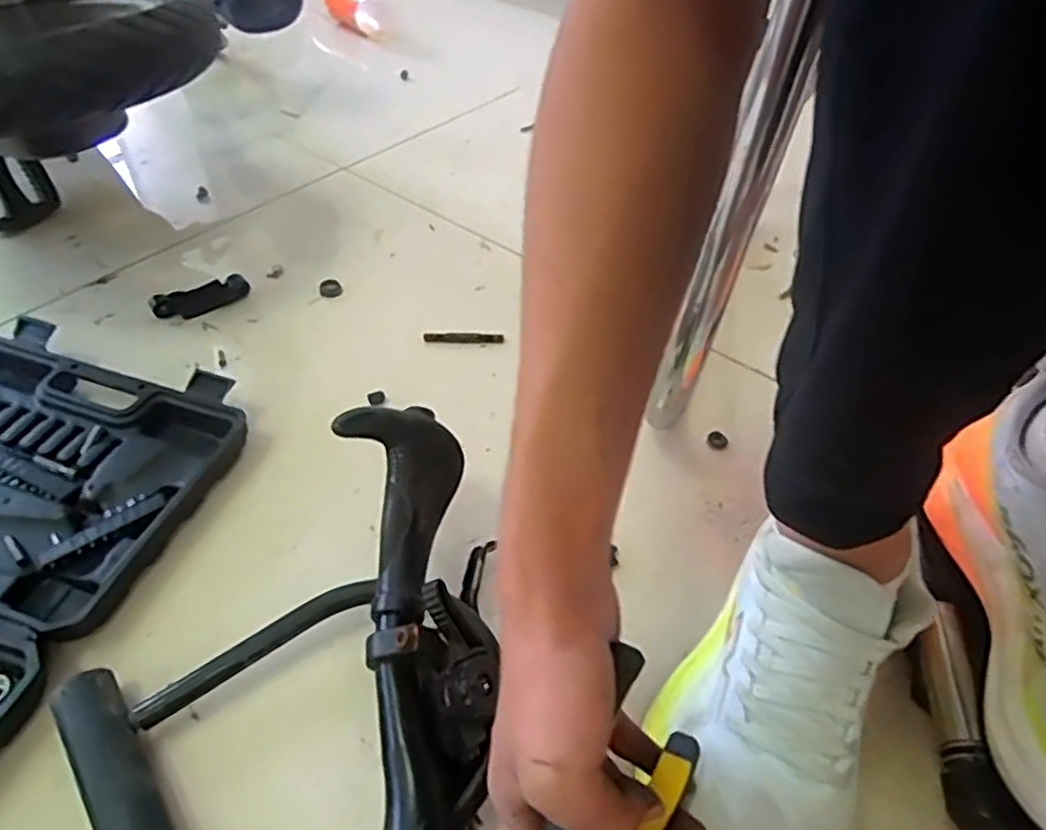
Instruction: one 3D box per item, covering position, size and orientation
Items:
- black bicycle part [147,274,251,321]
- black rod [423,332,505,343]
[{"bbox_3d":[-0.293,-0.107,0.618,0.081,0.020,0.030,-26,54,-25],"label":"black bicycle part"},{"bbox_3d":[-0.054,-0.071,0.619,0.071,0.004,0.012,1,47,-3],"label":"black rod"}]

